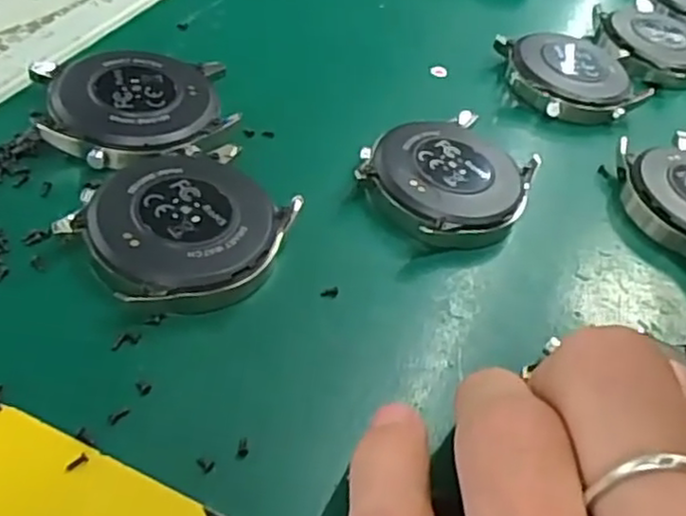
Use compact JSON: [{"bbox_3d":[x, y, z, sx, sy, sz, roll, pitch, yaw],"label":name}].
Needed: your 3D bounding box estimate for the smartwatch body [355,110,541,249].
[{"bbox_3d":[0.031,-0.022,0.204,0.049,0.014,0.044,-25,58,-31],"label":"smartwatch body"}]

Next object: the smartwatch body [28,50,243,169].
[{"bbox_3d":[-0.058,-0.046,0.199,0.051,0.008,0.048,-6,50,-18],"label":"smartwatch body"}]

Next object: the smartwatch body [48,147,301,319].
[{"bbox_3d":[-0.038,-0.007,0.172,0.042,0.014,0.050,40,52,22],"label":"smartwatch body"}]

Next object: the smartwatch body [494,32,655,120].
[{"bbox_3d":[0.083,-0.066,0.256,0.049,0.010,0.045,7,47,-7],"label":"smartwatch body"}]

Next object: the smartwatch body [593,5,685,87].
[{"bbox_3d":[0.124,-0.085,0.282,0.048,0.009,0.039,16,47,1],"label":"smartwatch body"}]

